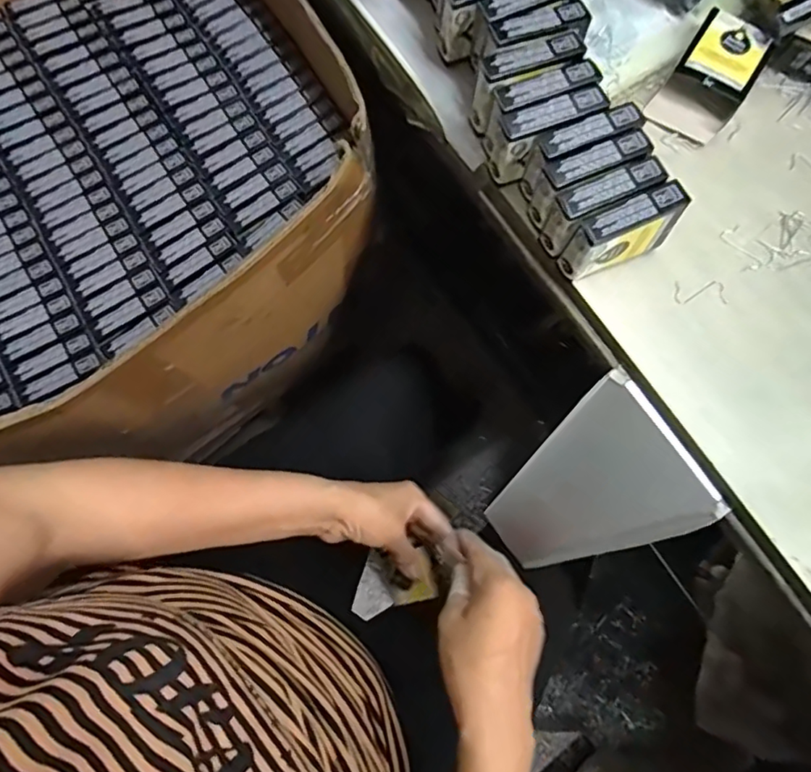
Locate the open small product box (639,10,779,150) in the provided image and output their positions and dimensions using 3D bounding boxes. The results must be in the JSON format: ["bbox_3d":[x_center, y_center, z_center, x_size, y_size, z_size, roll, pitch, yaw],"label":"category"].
[{"bbox_3d":[0.229,-0.230,0.428,0.054,0.022,0.095,34,80,7],"label":"open small product box"}]

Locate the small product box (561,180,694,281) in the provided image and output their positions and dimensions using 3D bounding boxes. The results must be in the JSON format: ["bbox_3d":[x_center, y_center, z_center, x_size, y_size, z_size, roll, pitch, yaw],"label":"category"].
[{"bbox_3d":[0.142,-0.098,0.379,0.074,0.058,0.022,-23,78,-5],"label":"small product box"}]

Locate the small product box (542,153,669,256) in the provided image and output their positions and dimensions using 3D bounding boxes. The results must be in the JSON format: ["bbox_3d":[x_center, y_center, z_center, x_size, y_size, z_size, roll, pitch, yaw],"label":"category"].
[{"bbox_3d":[0.129,-0.115,0.384,0.076,0.057,0.023,-25,78,-5],"label":"small product box"}]

